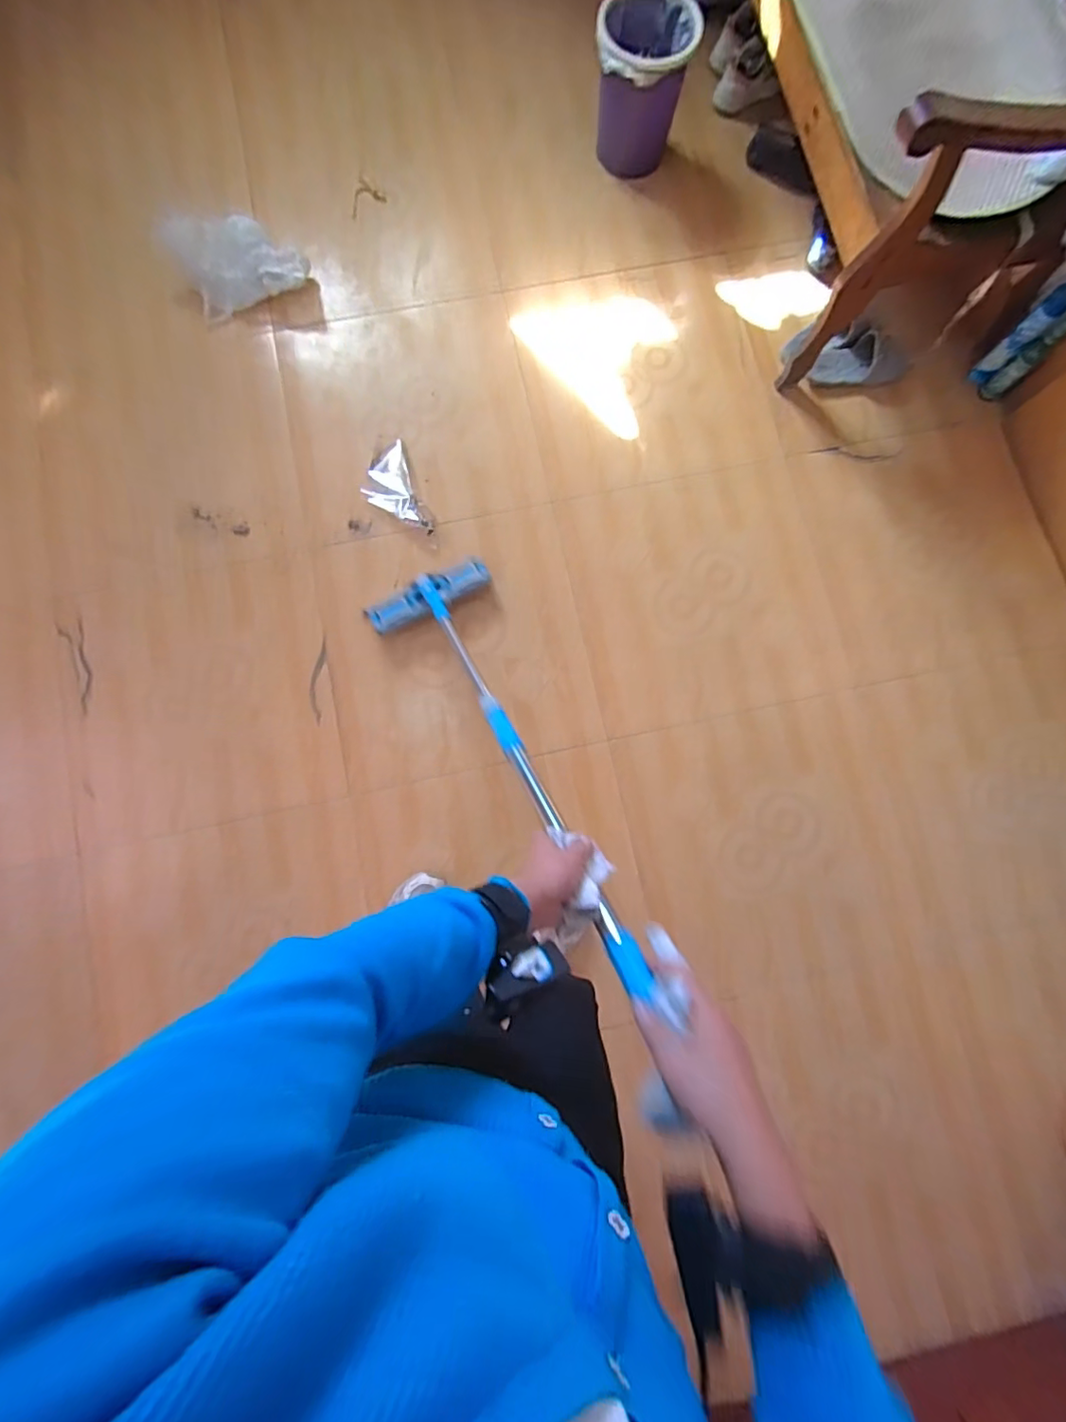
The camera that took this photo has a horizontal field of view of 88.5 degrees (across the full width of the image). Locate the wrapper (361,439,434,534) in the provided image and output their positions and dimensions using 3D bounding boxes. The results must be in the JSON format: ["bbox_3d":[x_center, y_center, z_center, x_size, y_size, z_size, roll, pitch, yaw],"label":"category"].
[{"bbox_3d":[-0.347,-0.540,1.360,0.128,0.005,0.246,-22,84,-4],"label":"wrapper"}]

